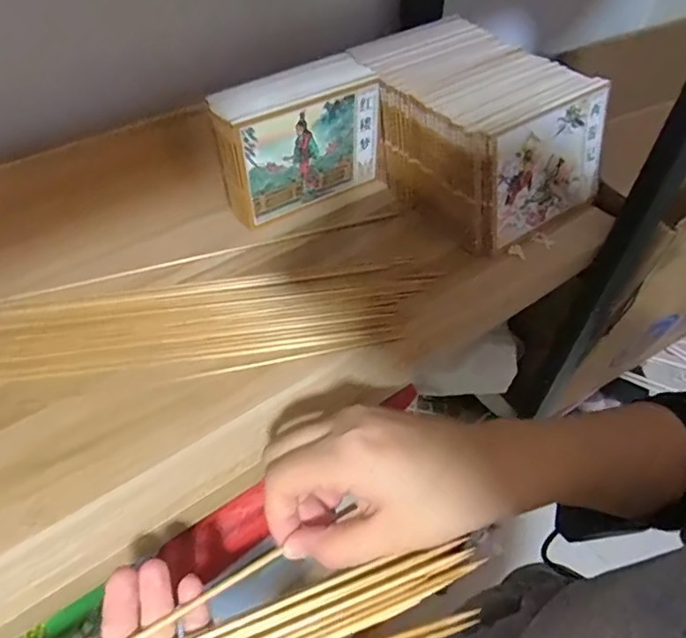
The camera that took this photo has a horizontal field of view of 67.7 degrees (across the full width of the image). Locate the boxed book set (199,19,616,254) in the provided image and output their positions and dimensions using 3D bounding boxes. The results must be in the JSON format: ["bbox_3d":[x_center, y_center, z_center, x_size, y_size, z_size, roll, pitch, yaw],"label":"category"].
[{"bbox_3d":[0.063,-0.141,0.432,0.261,0.103,0.193,-30,54,-22],"label":"boxed book set"}]

